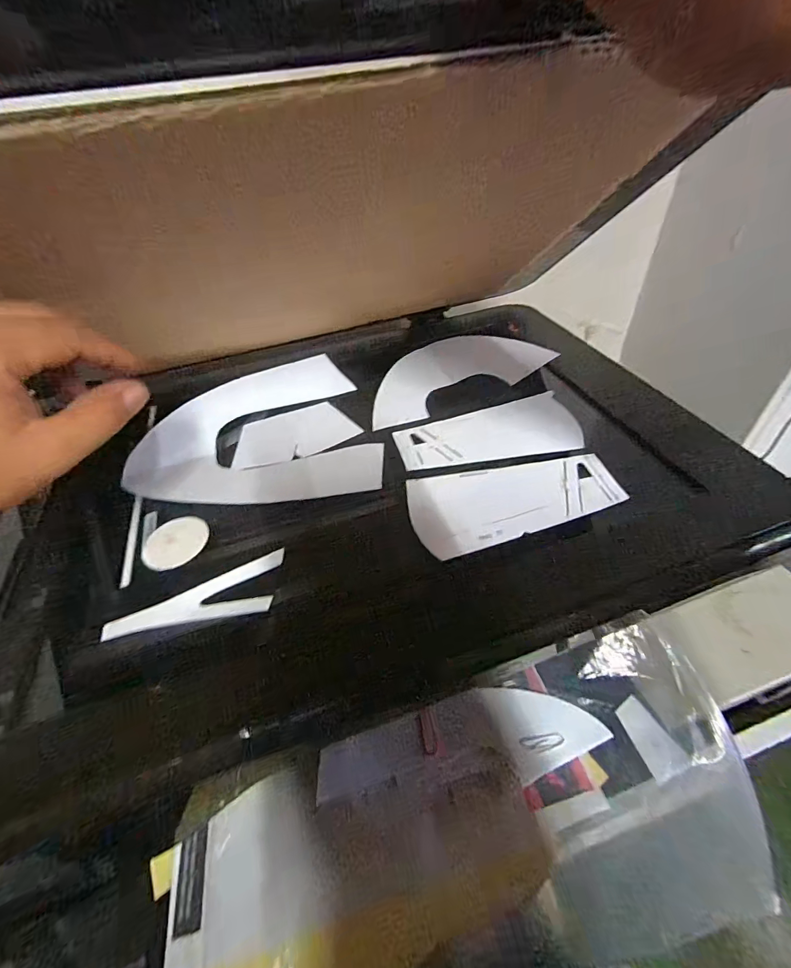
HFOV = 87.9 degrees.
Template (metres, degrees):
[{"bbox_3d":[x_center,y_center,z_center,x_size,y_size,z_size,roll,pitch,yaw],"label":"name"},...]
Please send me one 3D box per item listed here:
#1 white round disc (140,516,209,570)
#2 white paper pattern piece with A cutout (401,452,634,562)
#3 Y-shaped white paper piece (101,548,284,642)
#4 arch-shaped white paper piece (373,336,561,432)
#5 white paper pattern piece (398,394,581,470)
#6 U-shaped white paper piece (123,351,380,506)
[{"bbox_3d":[-0.155,0.041,0.290,0.044,0.008,0.035,-31,51,-22],"label":"white round disc"},{"bbox_3d":[0.086,0.013,0.293,0.148,0.004,0.071,-8,45,-2],"label":"white paper pattern piece with A cutout"},{"bbox_3d":[-0.123,0.073,0.256,0.109,0.005,0.041,-17,33,-9],"label":"Y-shaped white paper piece"},{"bbox_3d":[0.050,-0.114,0.402,0.168,0.024,0.101,-16,47,-9],"label":"arch-shaped white paper piece"},{"bbox_3d":[0.077,-0.044,0.346,0.149,0.004,0.073,-10,46,-4],"label":"white paper pattern piece"},{"bbox_3d":[-0.121,-0.053,0.370,0.203,0.011,0.192,-7,49,-3],"label":"U-shaped white paper piece"}]

